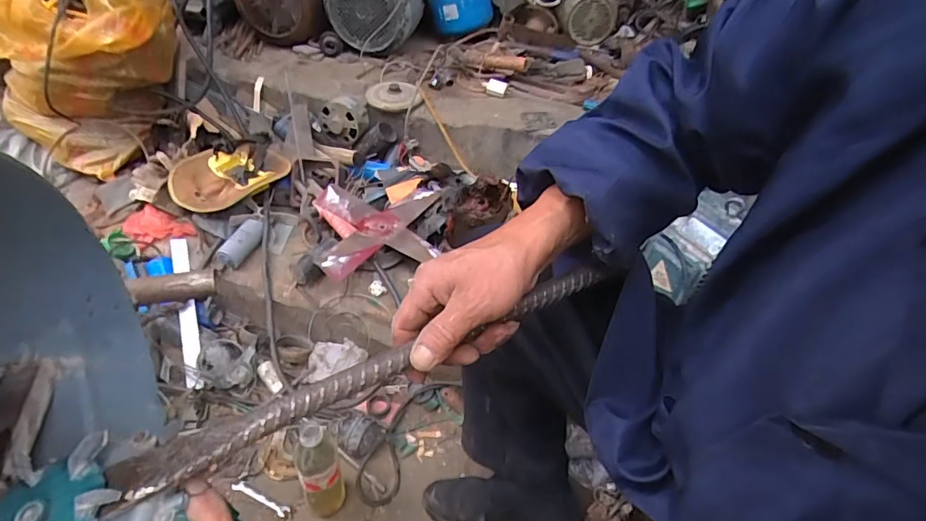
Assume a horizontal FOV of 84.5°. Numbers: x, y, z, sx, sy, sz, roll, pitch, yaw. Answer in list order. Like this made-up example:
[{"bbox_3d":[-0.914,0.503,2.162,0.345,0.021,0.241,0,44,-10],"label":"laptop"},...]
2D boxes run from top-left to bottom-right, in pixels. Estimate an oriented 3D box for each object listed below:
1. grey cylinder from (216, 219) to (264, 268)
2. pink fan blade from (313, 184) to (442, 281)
[{"bbox_3d":[-0.461,-0.040,1.058,0.048,0.041,0.115,25,70,23],"label":"grey cylinder"},{"bbox_3d":[-0.169,-0.071,1.043,0.254,0.045,0.234,-5,41,-10],"label":"pink fan blade"}]

